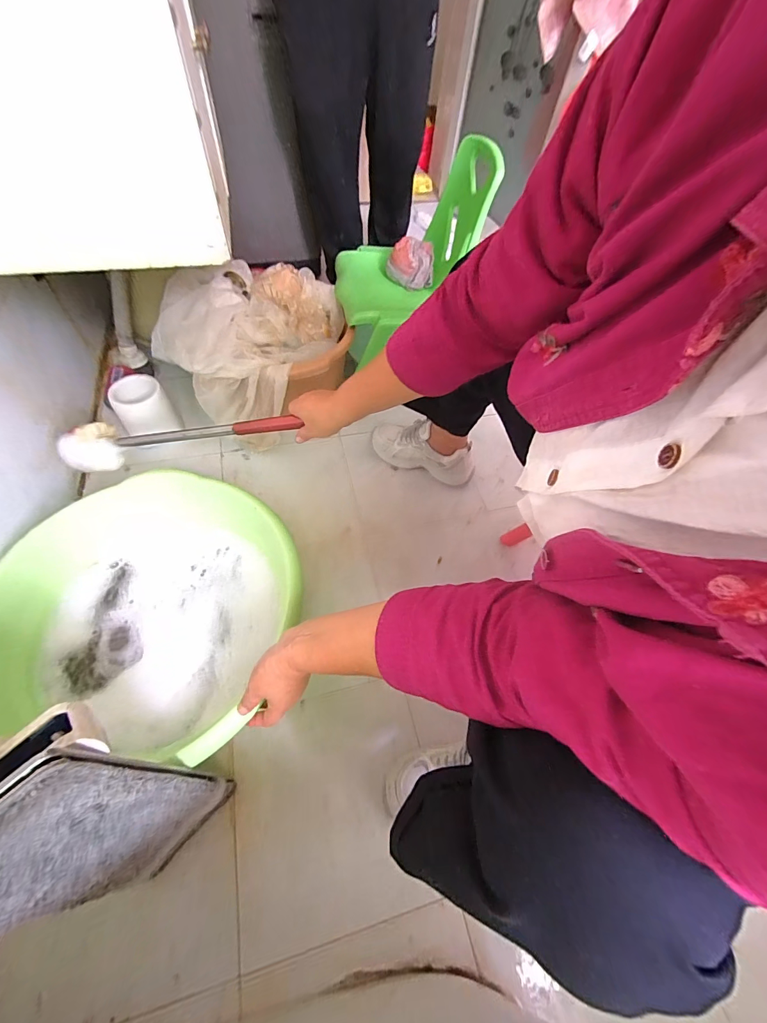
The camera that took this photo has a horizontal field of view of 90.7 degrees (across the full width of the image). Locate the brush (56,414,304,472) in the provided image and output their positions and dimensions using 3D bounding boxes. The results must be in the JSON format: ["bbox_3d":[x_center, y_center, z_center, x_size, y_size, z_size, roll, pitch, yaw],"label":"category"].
[{"bbox_3d":[-0.358,-0.140,0.678,0.440,0.079,0.076,-6,57,10],"label":"brush"}]

